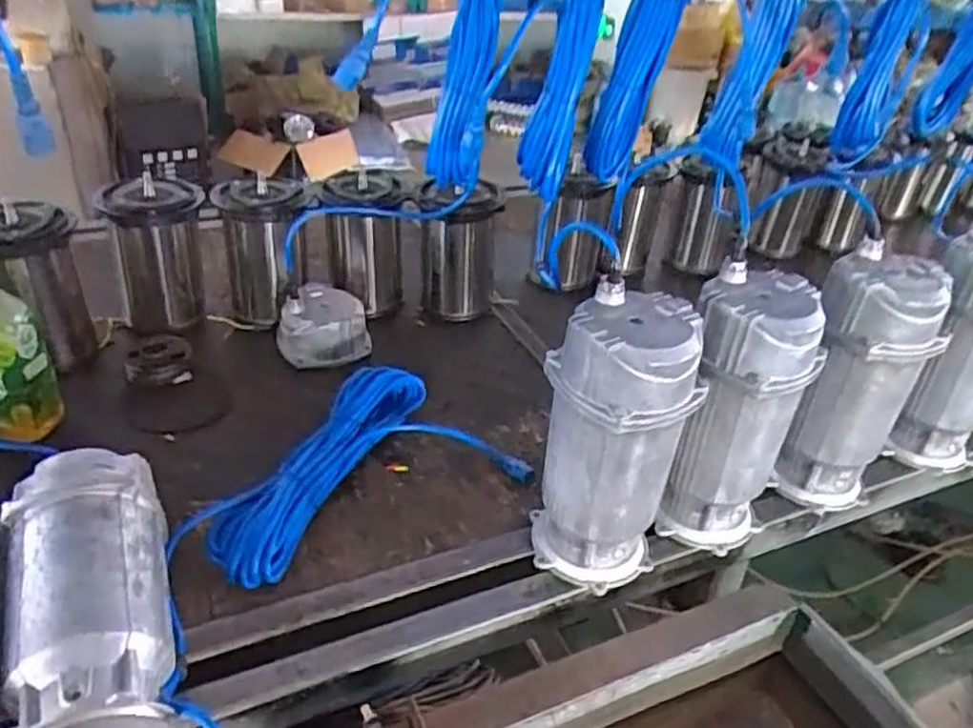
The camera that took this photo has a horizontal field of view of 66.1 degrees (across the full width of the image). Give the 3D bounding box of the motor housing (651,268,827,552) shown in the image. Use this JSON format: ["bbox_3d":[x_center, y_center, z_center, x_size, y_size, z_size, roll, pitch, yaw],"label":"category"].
[{"bbox_3d":[0.263,0.056,0.810,0.125,0.294,0.116,15,35,13],"label":"motor housing"}]

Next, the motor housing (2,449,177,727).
[{"bbox_3d":[-0.336,0.209,0.642,0.122,0.113,0.307,-10,37,-22],"label":"motor housing"}]

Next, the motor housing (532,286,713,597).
[{"bbox_3d":[0.123,0.086,0.753,0.140,0.302,0.121,15,35,13],"label":"motor housing"}]

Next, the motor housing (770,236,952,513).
[{"bbox_3d":[0.428,0.028,0.877,0.130,0.297,0.110,21,37,21],"label":"motor housing"}]

